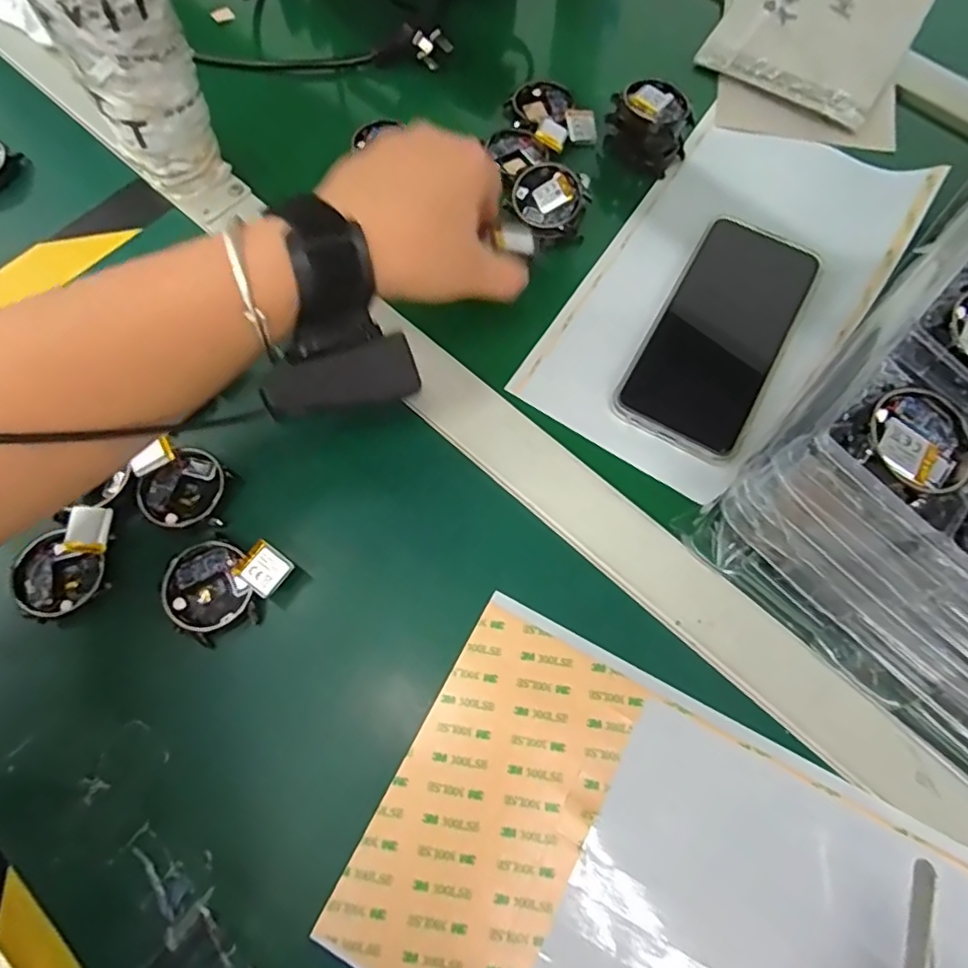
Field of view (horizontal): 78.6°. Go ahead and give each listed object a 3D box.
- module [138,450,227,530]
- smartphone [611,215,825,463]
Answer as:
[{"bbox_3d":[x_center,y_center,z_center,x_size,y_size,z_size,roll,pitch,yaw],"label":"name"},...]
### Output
[{"bbox_3d":[-0.160,0.003,0.315,0.043,0.007,0.038,-40,76,-15],"label":"module"},{"bbox_3d":[0.148,-0.095,0.365,0.078,0.006,0.166,29,71,9],"label":"smartphone"}]

